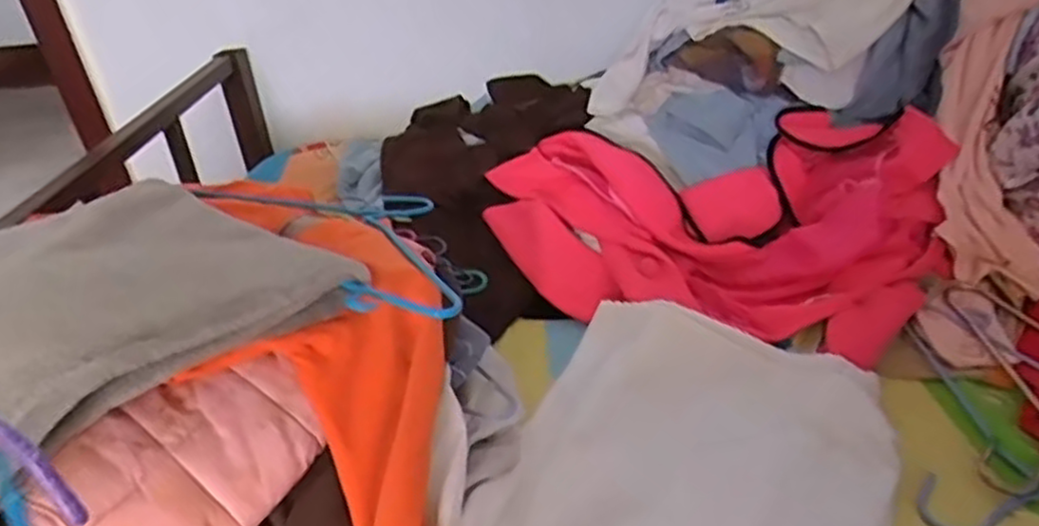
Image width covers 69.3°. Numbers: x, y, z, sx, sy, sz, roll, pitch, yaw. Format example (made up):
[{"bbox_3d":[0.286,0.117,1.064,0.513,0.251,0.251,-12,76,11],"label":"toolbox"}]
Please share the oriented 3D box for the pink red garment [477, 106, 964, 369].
[{"bbox_3d":[0.224,-0.069,0.919,0.506,0.145,0.356,-7,33,0],"label":"pink red garment"}]

